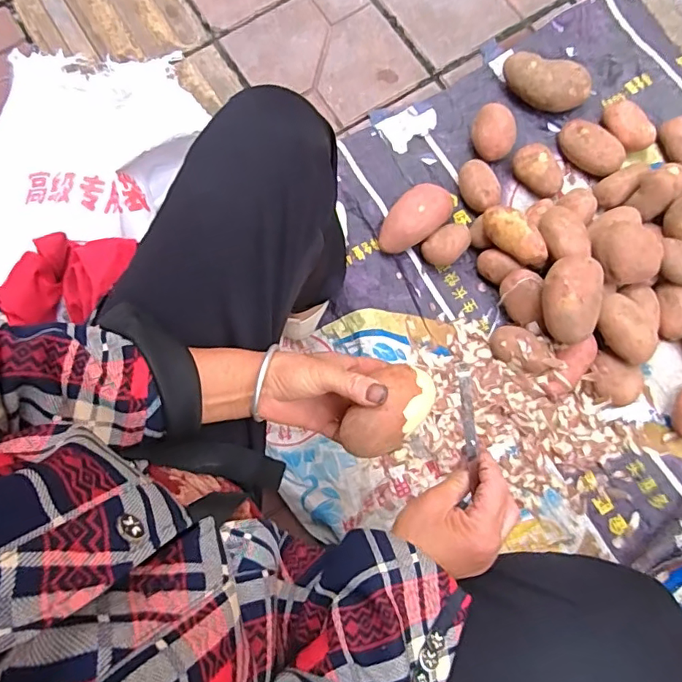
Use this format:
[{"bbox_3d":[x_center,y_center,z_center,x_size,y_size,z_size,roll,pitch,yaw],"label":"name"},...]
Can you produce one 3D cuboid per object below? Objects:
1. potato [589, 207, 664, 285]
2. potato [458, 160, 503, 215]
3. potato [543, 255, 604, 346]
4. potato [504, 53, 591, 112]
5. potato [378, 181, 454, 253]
[{"bbox_3d":[0.424,-0.146,0.785,0.092,0.066,0.123,-16,78,1],"label":"potato"},{"bbox_3d":[0.234,-0.262,0.882,0.059,0.042,0.093,-20,78,1],"label":"potato"},{"bbox_3d":[0.337,-0.062,0.758,0.079,0.059,0.115,11,80,7],"label":"potato"},{"bbox_3d":[0.357,-0.448,0.904,0.148,0.063,0.077,16,79,6],"label":"potato"},{"bbox_3d":[0.124,-0.203,0.865,0.081,0.052,0.139,39,84,11],"label":"potato"}]

